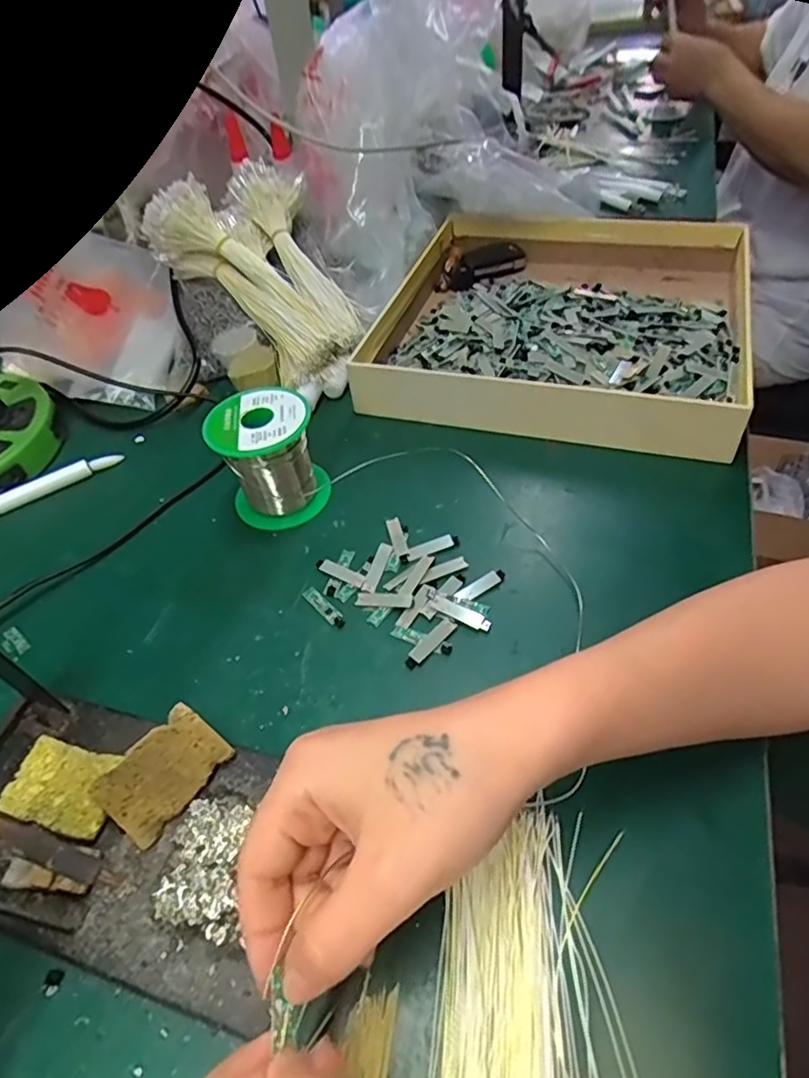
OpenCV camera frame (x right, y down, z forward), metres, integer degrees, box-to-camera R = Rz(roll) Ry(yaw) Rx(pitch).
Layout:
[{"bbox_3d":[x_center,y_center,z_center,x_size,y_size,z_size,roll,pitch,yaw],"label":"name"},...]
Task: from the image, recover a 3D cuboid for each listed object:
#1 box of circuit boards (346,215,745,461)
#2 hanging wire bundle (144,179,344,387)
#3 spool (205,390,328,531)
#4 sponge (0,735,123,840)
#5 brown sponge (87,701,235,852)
[{"bbox_3d":[0.135,-0.190,0.521,0.283,0.063,0.269,12,51,17],"label":"box of circuit boards"},{"bbox_3d":[-0.132,-0.211,0.507,0.190,0.069,0.071,43,60,0],"label":"hanging wire bundle"},{"bbox_3d":[-0.091,-0.055,0.413,0.065,0.072,0.065,-3,48,4],"label":"spool"},{"bbox_3d":[-0.162,0.119,0.288,0.054,0.008,0.037,9,50,14],"label":"sponge"},{"bbox_3d":[-0.114,0.112,0.287,0.039,0.013,0.055,27,57,28],"label":"brown sponge"}]

